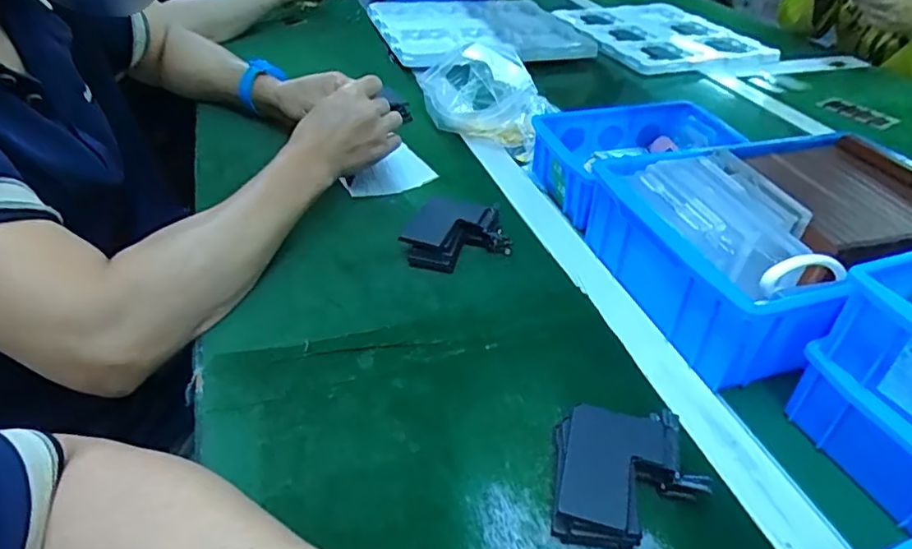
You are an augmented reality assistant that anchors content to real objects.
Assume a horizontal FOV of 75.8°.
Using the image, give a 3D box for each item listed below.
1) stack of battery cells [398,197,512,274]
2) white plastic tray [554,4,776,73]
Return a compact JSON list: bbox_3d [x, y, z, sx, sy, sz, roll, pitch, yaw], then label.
[{"bbox_3d":[0.002,-0.035,0.512,0.091,0.027,0.075,4,38,1],"label":"stack of battery cells"},{"bbox_3d":[0.373,-0.432,1.051,0.305,0.020,0.328,-8,40,-14],"label":"white plastic tray"}]

